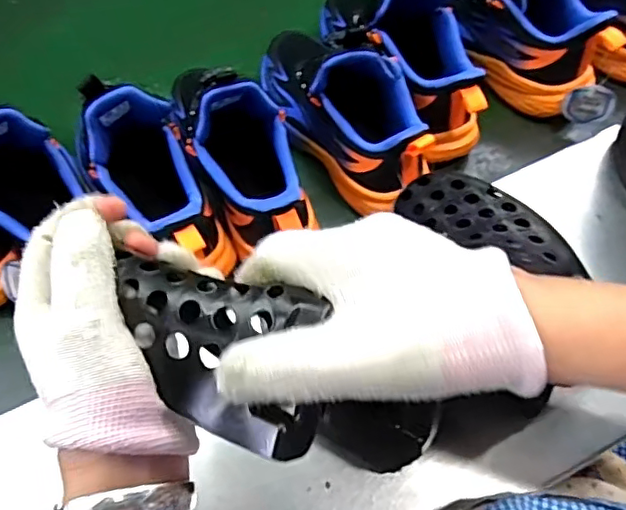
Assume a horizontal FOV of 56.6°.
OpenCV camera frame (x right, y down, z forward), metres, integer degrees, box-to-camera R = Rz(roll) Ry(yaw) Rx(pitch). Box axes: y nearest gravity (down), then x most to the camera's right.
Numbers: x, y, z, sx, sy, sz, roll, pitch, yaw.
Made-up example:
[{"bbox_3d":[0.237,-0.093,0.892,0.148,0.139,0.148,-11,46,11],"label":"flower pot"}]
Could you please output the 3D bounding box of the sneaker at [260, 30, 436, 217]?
[{"bbox_3d":[0.030,-0.142,0.523,0.084,0.124,0.214,-27,64,-12],"label":"sneaker"}]

